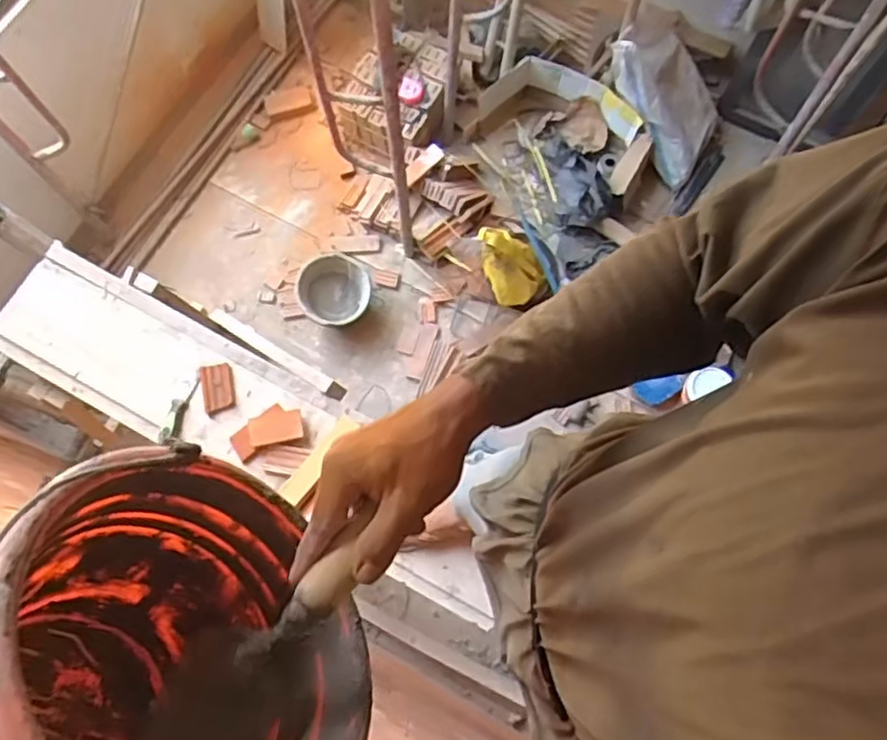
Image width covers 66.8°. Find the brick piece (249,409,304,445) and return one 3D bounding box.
[{"bbox_3d":[-0.360,0.124,1.446,0.111,0.012,0.060,-11,87,-19],"label":"brick piece"}]

